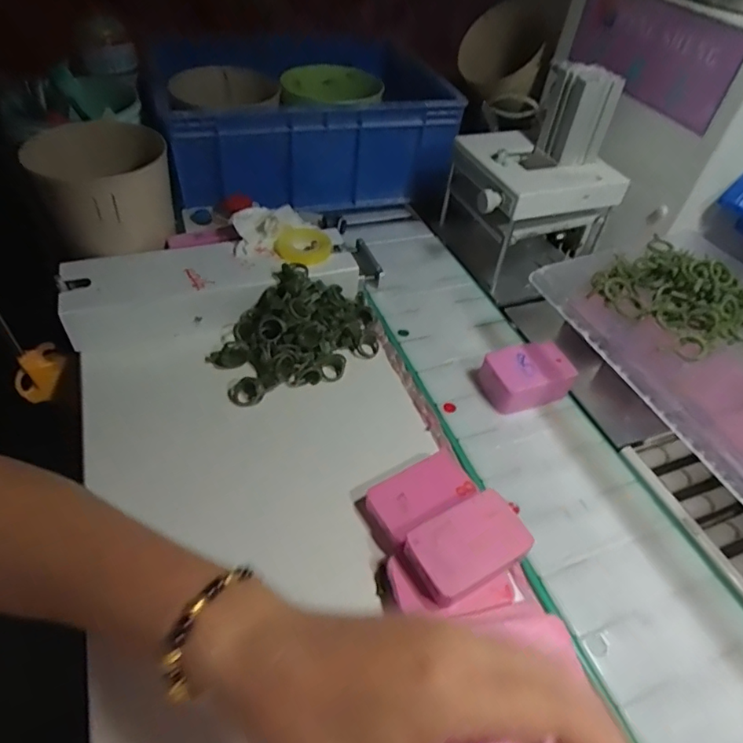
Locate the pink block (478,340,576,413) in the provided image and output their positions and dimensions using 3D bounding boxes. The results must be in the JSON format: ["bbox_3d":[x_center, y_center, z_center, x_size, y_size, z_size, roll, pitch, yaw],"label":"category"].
[{"bbox_3d":[0.129,0.005,0.438,0.077,0.035,0.046,-11,49,-16],"label":"pink block"}]

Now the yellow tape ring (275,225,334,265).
[{"bbox_3d":[-0.062,-0.121,0.499,0.059,0.012,0.049,-29,56,-29],"label":"yellow tape ring"}]

